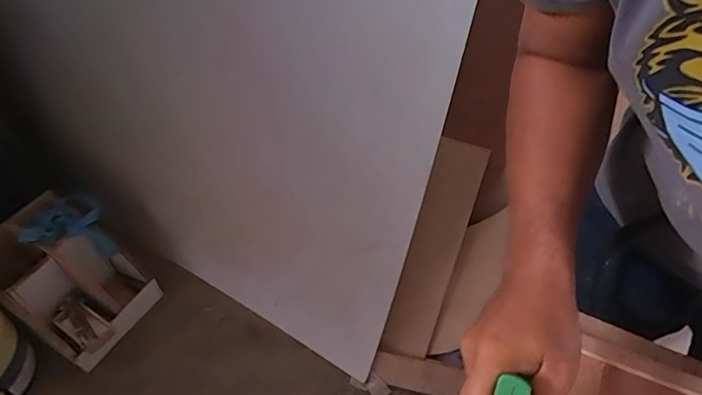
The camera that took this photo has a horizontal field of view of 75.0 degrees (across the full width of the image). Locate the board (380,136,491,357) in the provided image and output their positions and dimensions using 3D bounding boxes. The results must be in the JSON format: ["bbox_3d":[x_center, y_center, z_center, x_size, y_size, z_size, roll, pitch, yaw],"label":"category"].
[{"bbox_3d":[0.208,0.140,1.149,0.145,0.558,0.015,10,13,-21],"label":"board"}]

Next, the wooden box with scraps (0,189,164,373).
[{"bbox_3d":[-0.741,0.215,1.249,0.134,0.427,0.321,0,39,46],"label":"wooden box with scraps"}]

